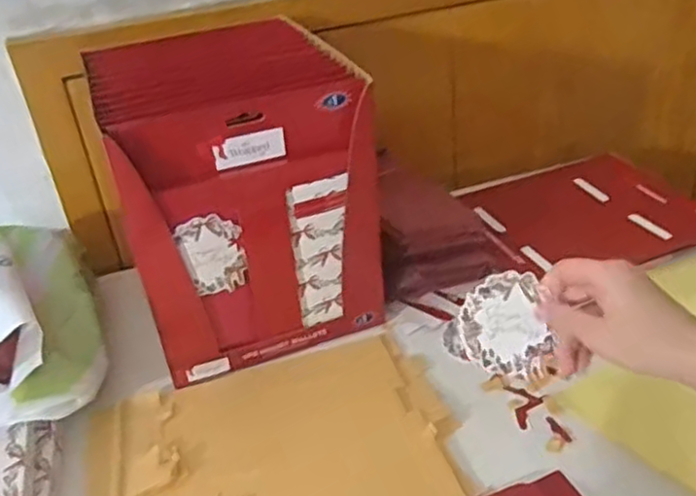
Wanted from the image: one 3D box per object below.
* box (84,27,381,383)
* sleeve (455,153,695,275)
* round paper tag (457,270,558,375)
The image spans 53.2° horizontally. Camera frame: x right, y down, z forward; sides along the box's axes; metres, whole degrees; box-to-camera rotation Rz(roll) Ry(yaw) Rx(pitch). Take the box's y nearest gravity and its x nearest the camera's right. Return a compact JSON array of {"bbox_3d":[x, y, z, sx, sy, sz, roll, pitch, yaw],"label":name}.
[{"bbox_3d":[-0.102,-0.058,0.645,0.201,0.255,0.215,-16,32,-14],"label":"box"},{"bbox_3d":[0.258,-0.038,0.777,0.209,0.027,0.199,-20,37,-15],"label":"sleeve"},{"bbox_3d":[0.105,0.052,0.473,0.055,0.066,0.004,-11,-1,0],"label":"round paper tag"}]

